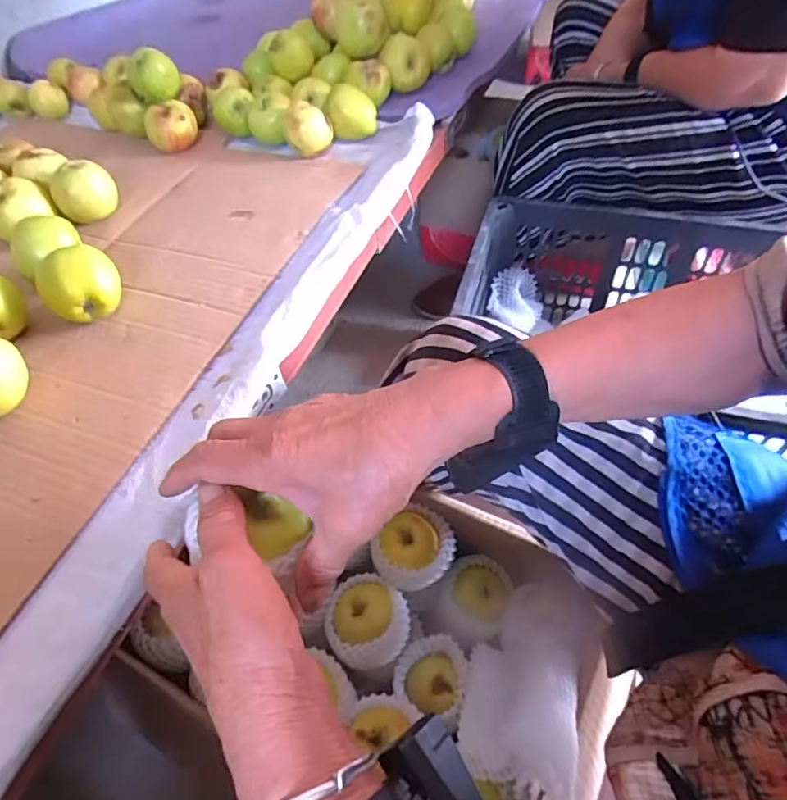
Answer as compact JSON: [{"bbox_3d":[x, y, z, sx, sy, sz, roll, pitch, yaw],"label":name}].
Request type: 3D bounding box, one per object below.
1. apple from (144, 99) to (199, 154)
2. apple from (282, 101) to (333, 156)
[{"bbox_3d":[-0.283,-0.349,0.681,0.058,0.048,0.051,-27,55,-15],"label":"apple"},{"bbox_3d":[-0.105,-0.332,0.648,0.057,0.048,0.058,-12,53,-3],"label":"apple"}]

